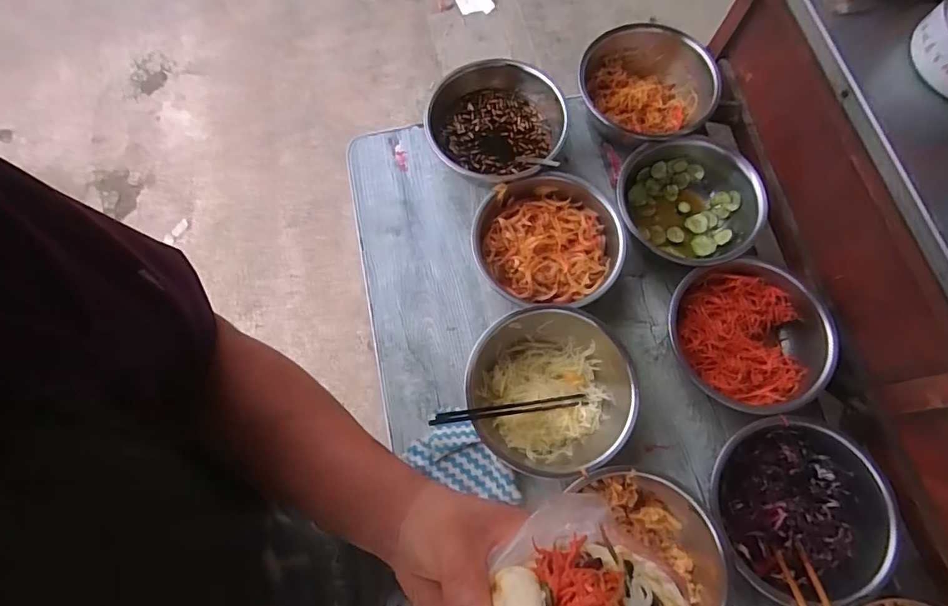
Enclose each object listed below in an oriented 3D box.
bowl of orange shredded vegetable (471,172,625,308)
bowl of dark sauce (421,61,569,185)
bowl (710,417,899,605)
[{"bbox_3d":[0.111,-0.085,0.727,0.195,0.085,0.196,1,70,-1],"label":"bowl of orange shredded vegetable"},{"bbox_3d":[0.037,-0.282,0.767,0.202,0.083,0.201,1,70,-1],"label":"bowl of dark sauce"},{"bbox_3d":[0.392,0.247,0.603,0.186,0.077,0.195,1,70,-1],"label":"bowl"}]

